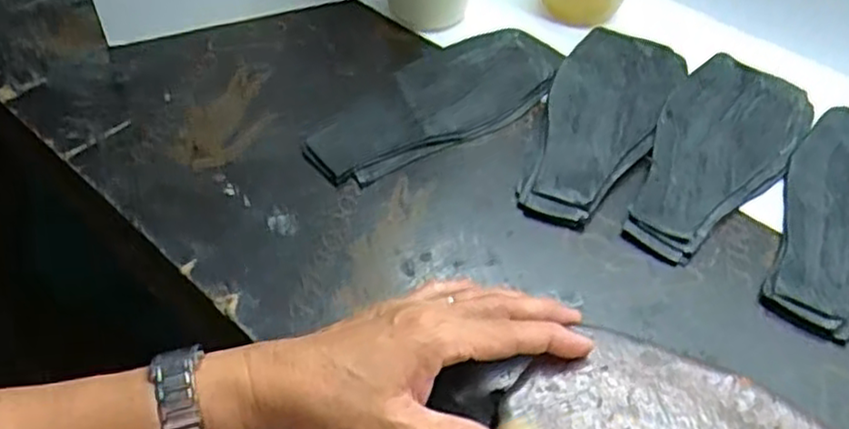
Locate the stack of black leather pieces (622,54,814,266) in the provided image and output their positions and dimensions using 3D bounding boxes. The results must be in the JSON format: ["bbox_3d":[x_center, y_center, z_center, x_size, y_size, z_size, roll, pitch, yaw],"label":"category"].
[{"bbox_3d":[0.192,-0.043,0.479,0.083,0.008,0.187,30,55,22],"label":"stack of black leather pieces"}]

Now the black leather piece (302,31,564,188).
[{"bbox_3d":[0.010,-0.079,0.502,0.193,0.012,0.081,-31,57,-25],"label":"black leather piece"}]

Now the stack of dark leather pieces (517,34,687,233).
[{"bbox_3d":[0.119,-0.067,0.496,0.077,0.013,0.187,23,53,17],"label":"stack of dark leather pieces"}]

